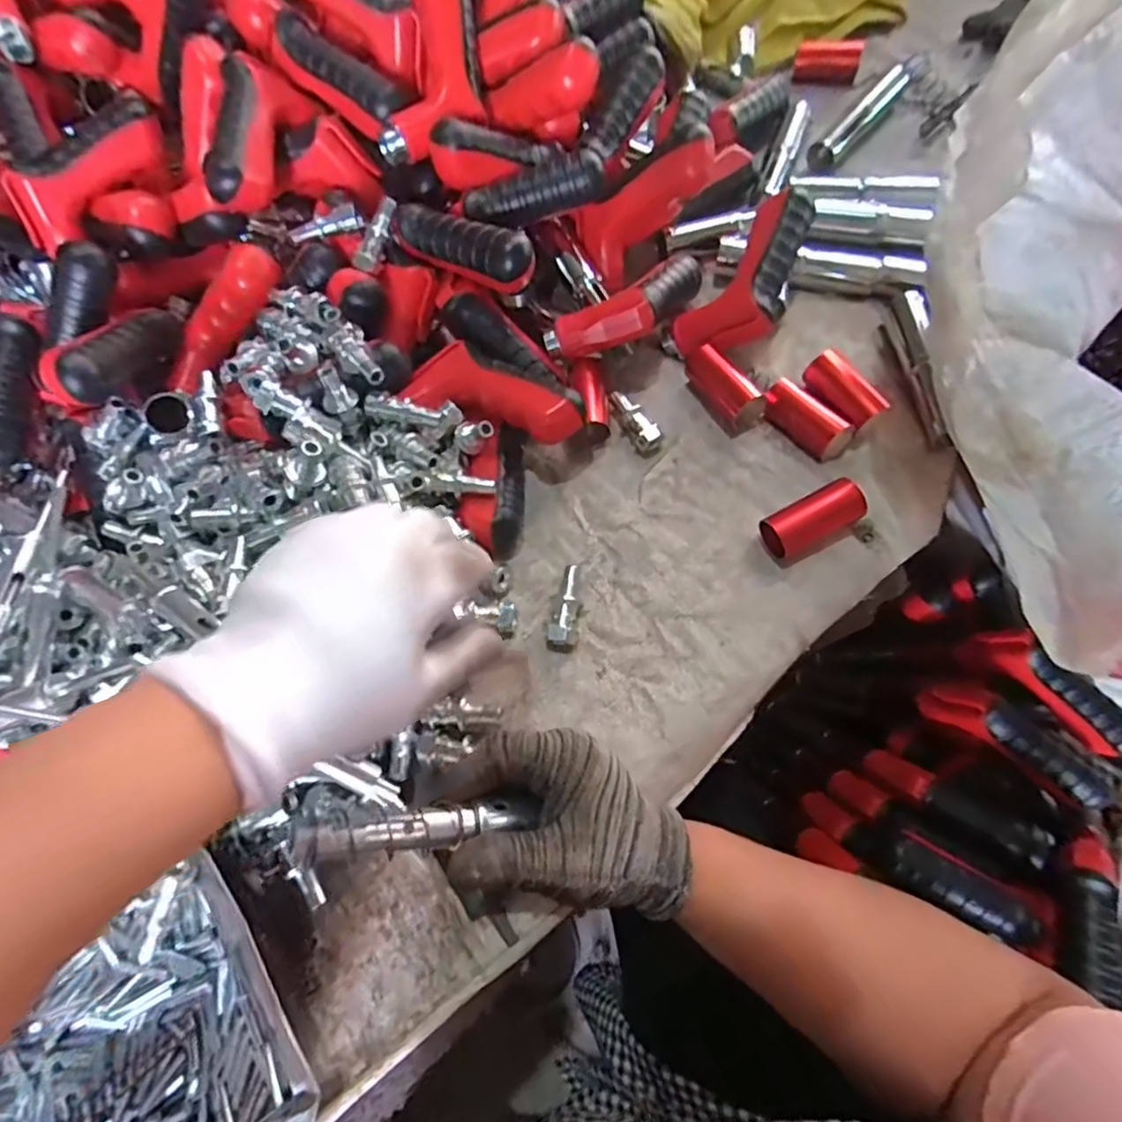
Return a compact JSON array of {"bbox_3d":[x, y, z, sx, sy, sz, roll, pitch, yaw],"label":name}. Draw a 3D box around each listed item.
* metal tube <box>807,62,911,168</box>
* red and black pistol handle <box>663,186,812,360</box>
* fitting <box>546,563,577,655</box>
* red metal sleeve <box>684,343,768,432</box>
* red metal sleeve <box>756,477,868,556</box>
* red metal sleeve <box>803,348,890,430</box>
[{"bbox_3d":[0.280,-0.410,0.559,0.028,0.032,0.142,39,76,20],"label":"metal tube"},{"bbox_3d":[0.143,-0.209,0.448,0.067,0.042,0.147,36,97,12],"label":"red and black pistol handle"},{"bbox_3d":[0.004,0.031,0.395,0.017,0.015,0.055,8,68,10],"label":"fitting"},{"bbox_3d":[0.117,-0.128,0.441,0.029,0.027,0.068,-36,67,-9],"label":"red metal sleeve"},{"bbox_3d":[0.161,-0.028,0.393,0.060,0.032,0.031,-27,66,-6],"label":"red metal sleeve"},{"bbox_3d":[0.197,-0.119,0.428,0.026,0.031,0.060,-28,66,-6],"label":"red metal sleeve"}]

